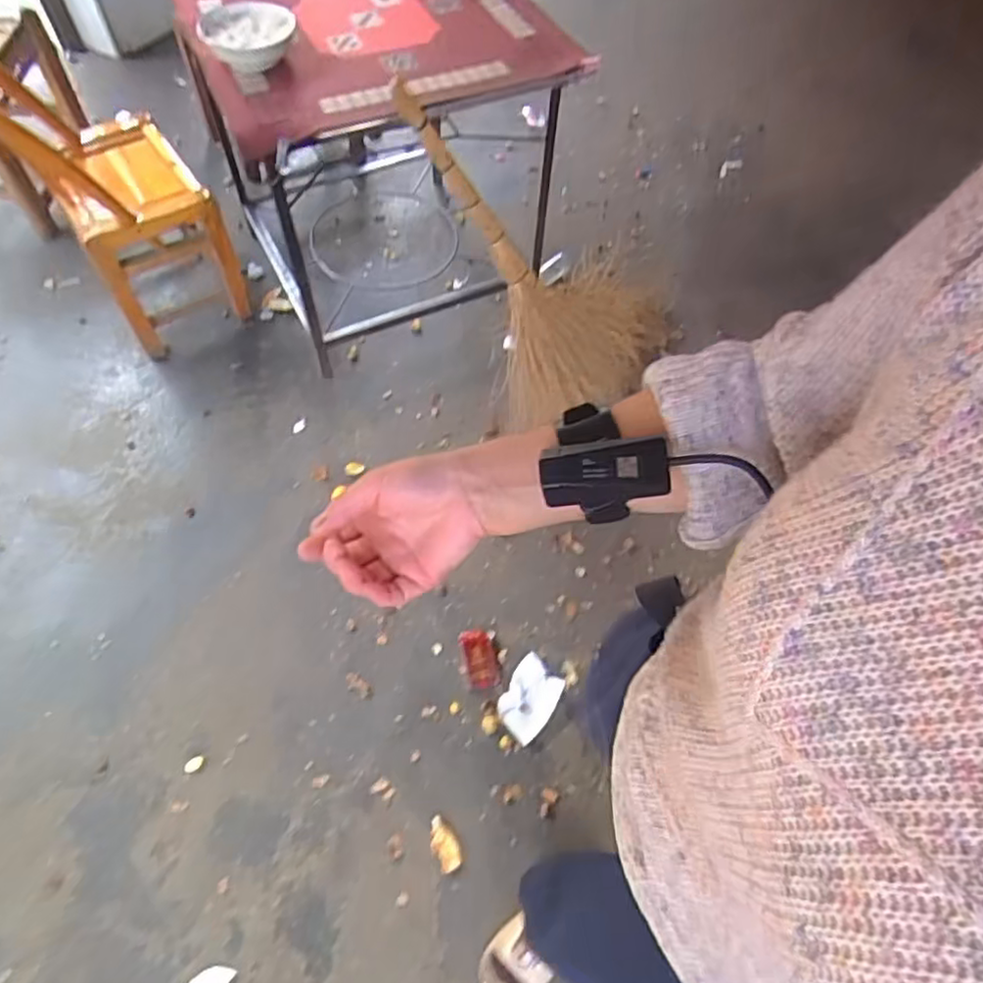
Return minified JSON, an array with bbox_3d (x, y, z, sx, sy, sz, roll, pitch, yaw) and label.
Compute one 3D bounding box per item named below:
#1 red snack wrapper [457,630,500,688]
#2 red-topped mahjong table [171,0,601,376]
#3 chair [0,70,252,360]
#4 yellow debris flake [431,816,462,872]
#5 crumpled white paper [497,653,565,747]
[{"bbox_3d":[-0.022,0.322,1.307,0.066,0.015,0.111,-10,60,-7],"label":"red snack wrapper"},{"bbox_3d":[-0.264,-0.842,1.608,0.702,0.589,0.763,-22,62,-12],"label":"red-topped mahjong table"},{"bbox_3d":[-0.901,-0.722,1.517,0.392,0.697,0.478,-33,65,-19],"label":"chair"},{"bbox_3d":[-0.081,0.601,1.151,0.045,0.004,0.085,-28,63,-17],"label":"yellow debris flake"},{"bbox_3d":[0.072,0.389,1.271,0.094,0.018,0.147,26,62,14],"label":"crumpled white paper"}]

